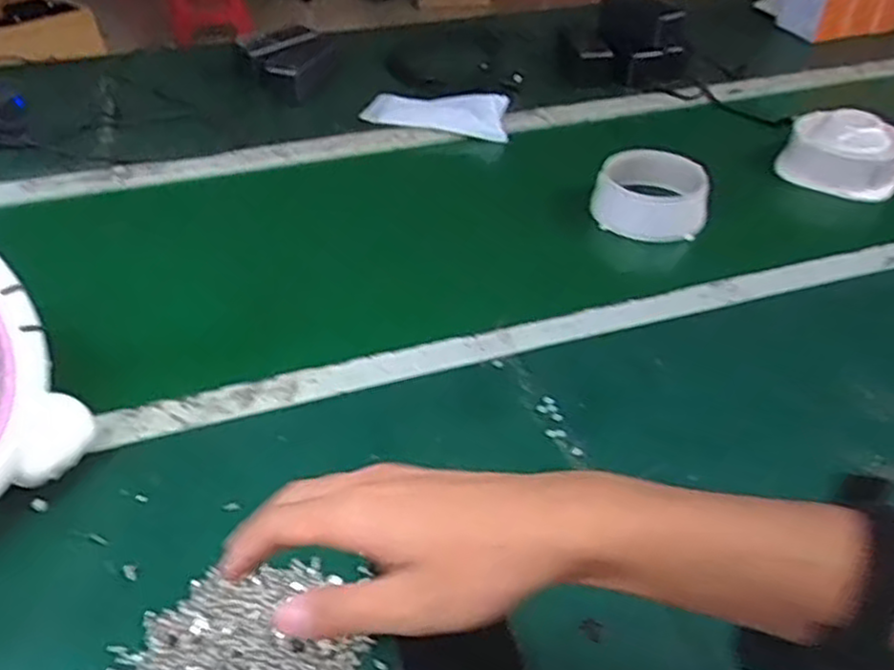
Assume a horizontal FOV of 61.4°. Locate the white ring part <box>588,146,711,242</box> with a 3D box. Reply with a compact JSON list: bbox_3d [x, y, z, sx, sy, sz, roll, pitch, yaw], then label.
[{"bbox_3d":[0.237,-0.165,0.873,0.129,0.067,0.126,9,41,9],"label":"white ring part"}]

